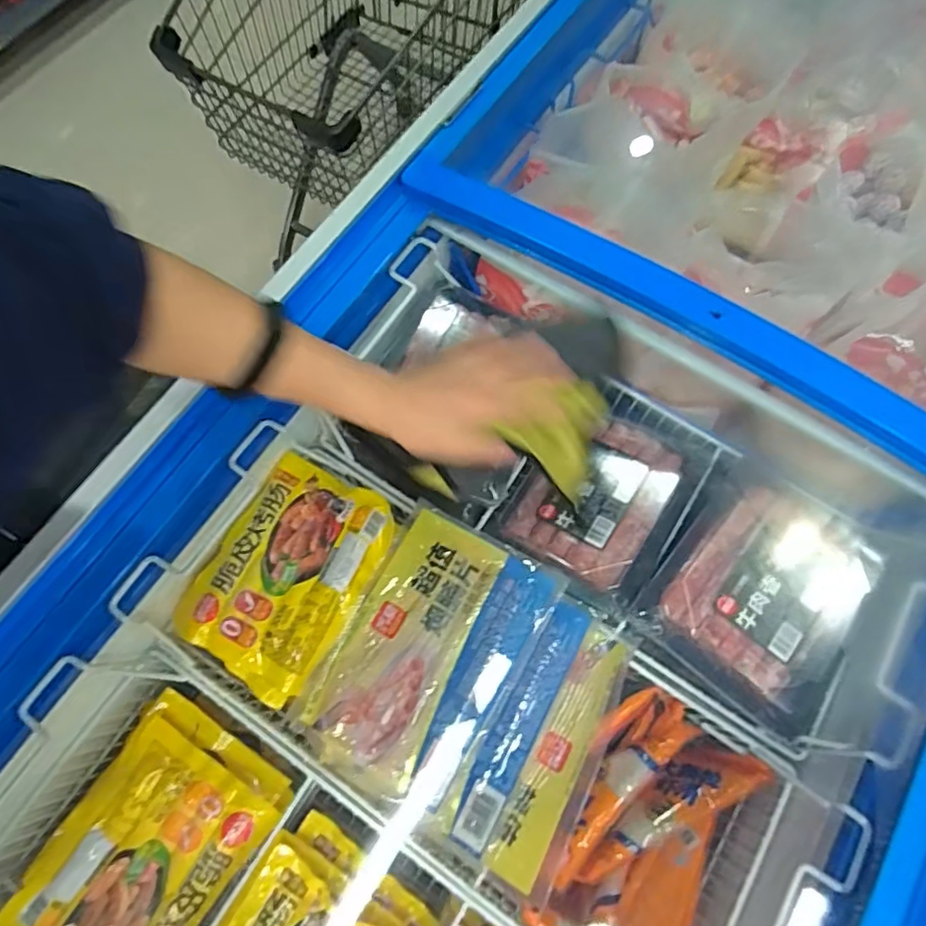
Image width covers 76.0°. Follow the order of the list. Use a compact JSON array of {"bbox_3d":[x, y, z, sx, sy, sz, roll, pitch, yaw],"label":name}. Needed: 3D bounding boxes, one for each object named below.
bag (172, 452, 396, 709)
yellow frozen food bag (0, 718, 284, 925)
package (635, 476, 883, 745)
[{"bbox_3d":[-0.184,0.114,0.624,0.161,0.030,0.224,32,73,9],"label":"bag"},{"bbox_3d":[-0.313,0.396,0.575,0.173,0.028,0.220,32,73,9],"label":"yellow frozen food bag"},{"bbox_3d":[0.312,0.141,0.617,0.191,0.049,0.208,37,74,11],"label":"package"}]

